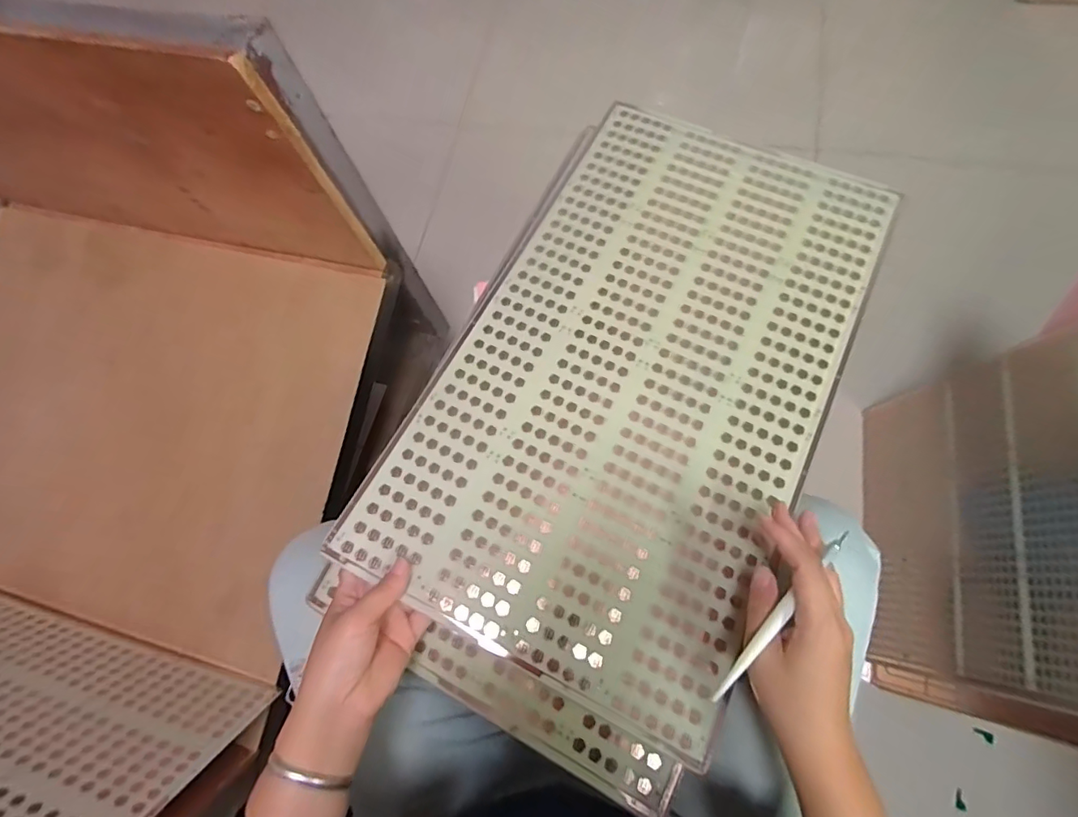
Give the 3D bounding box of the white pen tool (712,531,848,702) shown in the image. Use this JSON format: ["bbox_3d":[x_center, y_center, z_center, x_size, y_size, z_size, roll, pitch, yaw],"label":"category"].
[{"bbox_3d":[0.160,0.135,0.339,0.005,0.013,0.141,42,81,15],"label":"white pen tool"}]

